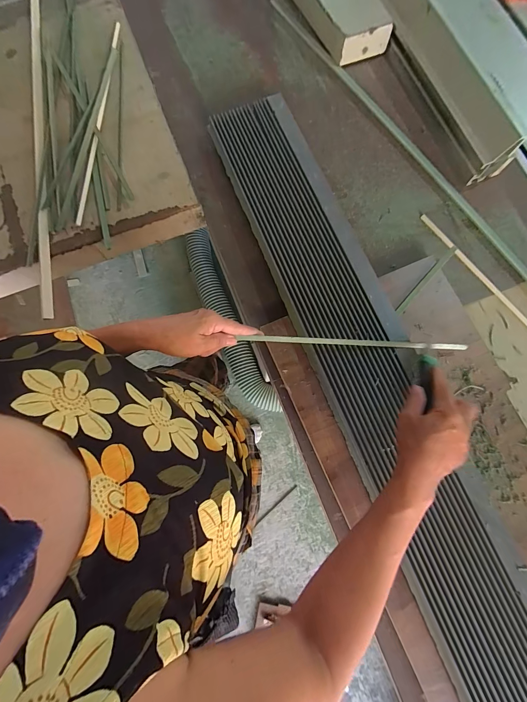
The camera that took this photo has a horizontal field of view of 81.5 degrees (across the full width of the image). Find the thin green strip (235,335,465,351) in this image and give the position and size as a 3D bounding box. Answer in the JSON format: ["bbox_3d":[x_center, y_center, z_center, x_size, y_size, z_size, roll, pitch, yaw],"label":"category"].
[{"bbox_3d":[0.135,-0.013,0.442,0.334,0.009,0.009,2,76,-7],"label":"thin green strip"}]

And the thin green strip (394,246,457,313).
[{"bbox_3d":[0.267,-0.116,0.501,0.010,0.011,0.155,43,82,8],"label":"thin green strip"}]

